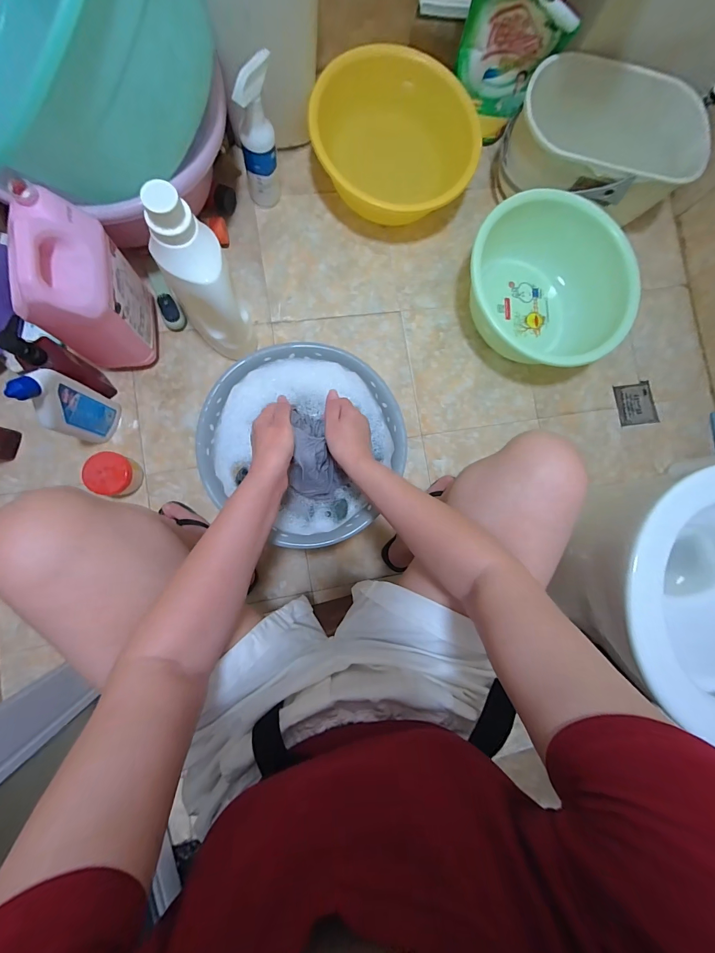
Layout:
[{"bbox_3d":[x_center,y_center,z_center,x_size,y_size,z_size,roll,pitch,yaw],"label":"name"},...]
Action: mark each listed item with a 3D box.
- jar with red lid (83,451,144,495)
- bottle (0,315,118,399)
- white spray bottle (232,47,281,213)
[{"bbox_3d":[-0.415,-0.004,0.605,0.061,0.065,0.067,1,86,-8],"label":"jar with red lid"},{"bbox_3d":[-0.448,-0.166,0.544,0.053,0.195,0.055,30,83,-5],"label":"bottle"},{"bbox_3d":[-0.169,-0.576,0.606,0.055,0.192,0.066,0,86,-8],"label":"white spray bottle"}]

